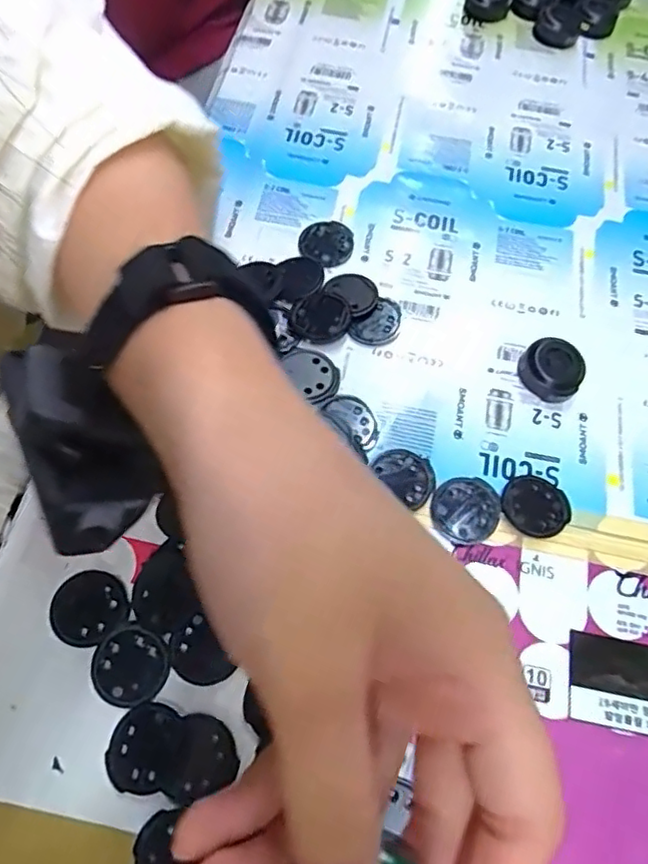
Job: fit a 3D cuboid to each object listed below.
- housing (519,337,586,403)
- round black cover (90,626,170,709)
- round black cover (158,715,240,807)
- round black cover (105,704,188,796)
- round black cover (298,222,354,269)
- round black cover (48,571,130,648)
[{"bbox_3d":[0.112,-0.031,0.298,0.030,0.014,0.028,1,64,-2],"label":"housing"},{"bbox_3d":[-0.075,0.091,0.235,0.028,0.004,0.028,1,64,-2],"label":"round black cover"},{"bbox_3d":[-0.047,0.120,0.223,0.028,0.004,0.026,1,64,-2],"label":"round black cover"},{"bbox_3d":[-0.066,0.117,0.224,0.027,0.004,0.029,1,64,-2],"label":"round black cover"},{"bbox_3d":[0.001,-0.104,0.334,0.029,0.004,0.031,1,64,-2],"label":"round black cover"},{"bbox_3d":[-0.095,0.070,0.244,0.029,0.004,0.028,1,64,-2],"label":"round black cover"}]

